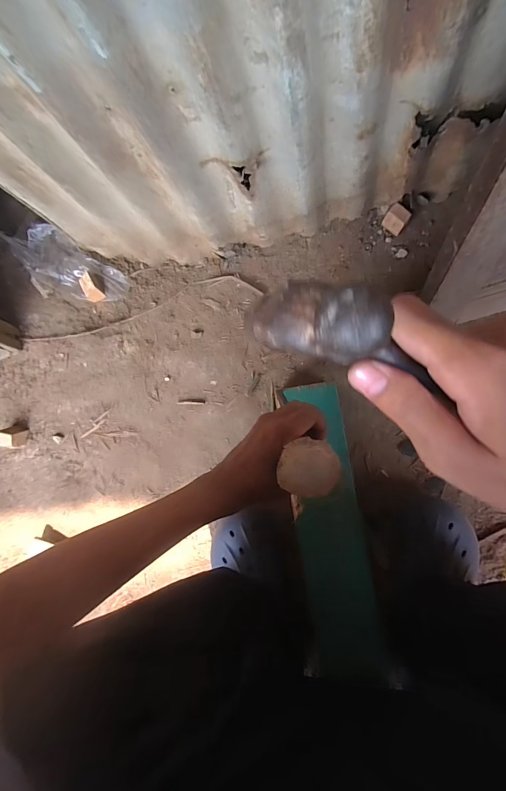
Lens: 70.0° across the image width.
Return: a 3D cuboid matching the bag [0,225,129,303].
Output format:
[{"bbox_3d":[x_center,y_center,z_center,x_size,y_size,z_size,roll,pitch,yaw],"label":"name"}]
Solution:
[{"bbox_3d":[-0.352,-0.234,0.681,0.223,0.050,0.112,35,89,10],"label":"bag"}]

